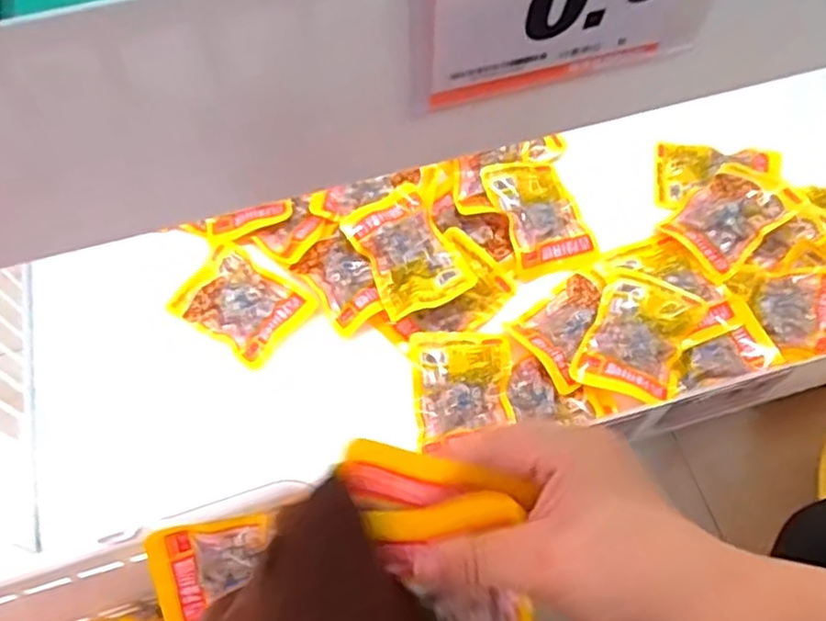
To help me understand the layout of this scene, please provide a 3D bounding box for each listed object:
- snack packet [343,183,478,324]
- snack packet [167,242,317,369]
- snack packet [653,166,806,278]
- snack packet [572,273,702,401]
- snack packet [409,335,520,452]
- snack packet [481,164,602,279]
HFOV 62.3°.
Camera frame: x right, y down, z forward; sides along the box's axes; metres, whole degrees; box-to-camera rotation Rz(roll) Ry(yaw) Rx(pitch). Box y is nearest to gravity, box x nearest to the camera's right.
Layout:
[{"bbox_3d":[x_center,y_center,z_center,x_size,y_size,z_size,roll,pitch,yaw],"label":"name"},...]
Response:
[{"bbox_3d":[-0.007,-0.052,0.621,0.082,0.036,0.123,-26,65,-13],"label":"snack packet"},{"bbox_3d":[-0.156,-0.009,0.616,0.109,0.010,0.081,34,67,17],"label":"snack packet"},{"bbox_3d":[0.299,-0.092,0.641,0.117,0.030,0.078,-37,68,-17],"label":"snack packet"},{"bbox_3d":[0.194,0.022,0.585,0.079,0.017,0.110,24,65,12],"label":"snack packet"},{"bbox_3d":[0.041,0.059,0.570,0.080,0.017,0.094,-2,62,-1],"label":"snack packet"},{"bbox_3d":[0.121,-0.093,0.651,0.078,0.020,0.115,-17,63,-8],"label":"snack packet"}]

